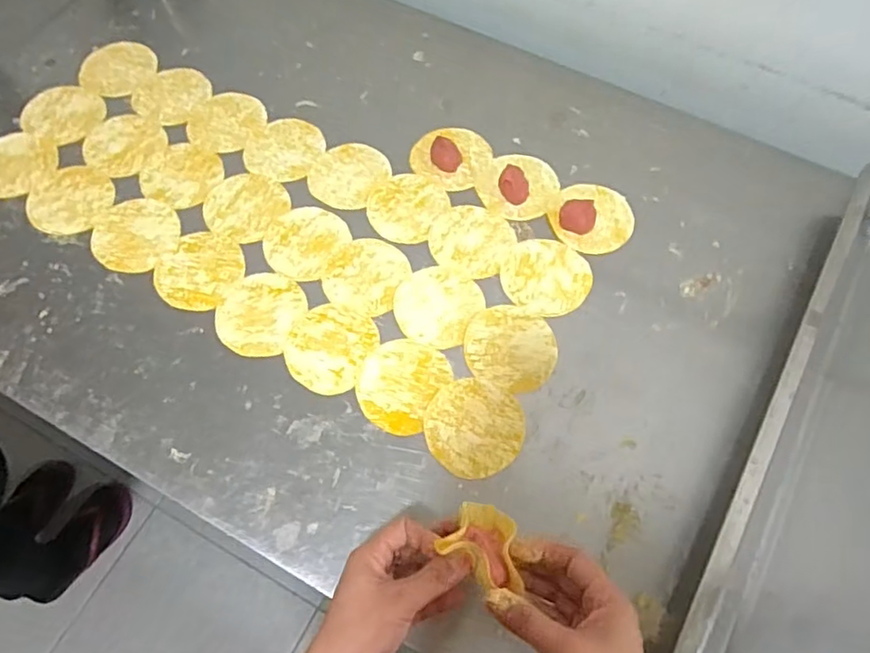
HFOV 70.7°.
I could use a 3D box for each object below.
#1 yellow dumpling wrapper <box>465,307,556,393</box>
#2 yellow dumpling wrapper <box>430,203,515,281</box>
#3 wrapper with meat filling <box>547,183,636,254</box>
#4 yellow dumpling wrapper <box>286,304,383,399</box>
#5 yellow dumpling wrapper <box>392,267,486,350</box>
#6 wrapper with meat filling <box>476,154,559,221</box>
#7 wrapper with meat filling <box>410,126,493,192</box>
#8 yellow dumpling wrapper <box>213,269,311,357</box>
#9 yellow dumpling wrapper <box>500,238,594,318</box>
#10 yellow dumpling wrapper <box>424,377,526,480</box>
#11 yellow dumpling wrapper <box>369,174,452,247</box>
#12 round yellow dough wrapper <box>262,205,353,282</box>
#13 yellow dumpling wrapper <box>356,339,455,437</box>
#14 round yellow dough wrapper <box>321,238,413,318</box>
[{"bbox_3d":[0.068,0.019,0.551,0.081,0.004,0.079,22,66,8],"label":"yellow dumpling wrapper"},{"bbox_3d":[0.035,-0.086,0.604,0.078,0.004,0.077,26,67,10],"label":"yellow dumpling wrapper"},{"bbox_3d":[0.158,-0.112,0.611,0.080,0.013,0.080,1,65,-2],"label":"wrapper with meat filling"},{"bbox_3d":[-0.096,0.018,0.551,0.074,0.004,0.083,24,66,9],"label":"yellow dumpling wrapper"},{"bbox_3d":[0.001,-0.021,0.572,0.077,0.004,0.079,1,65,-2],"label":"yellow dumpling wrapper"},{"bbox_3d":[0.086,-0.148,0.624,0.078,0.020,0.078,1,65,-2],"label":"wrapper with meat filling"},{"bbox_3d":[0.019,-0.184,0.643,0.081,0.016,0.078,1,65,-2],"label":"wrapper with meat filling"},{"bbox_3d":[-0.162,-0.013,0.566,0.074,0.004,0.084,22,66,8],"label":"yellow dumpling wrapper"},{"bbox_3d":[0.107,-0.049,0.587,0.082,0.004,0.082,1,65,-2],"label":"yellow dumpling wrapper"},{"bbox_3d":[0.033,0.085,0.518,0.081,0.004,0.082,1,65,-2],"label":"yellow dumpling wrapper"},{"bbox_3d":[-0.030,-0.122,0.621,0.075,0.004,0.081,1,65,-2],"label":"yellow dumpling wrapper"},{"bbox_3d":[-0.125,-0.082,0.600,0.083,0.004,0.081,1,65,-2],"label":"round yellow dough wrapper"},{"bbox_3d":[-0.030,0.049,0.538,0.073,0.004,0.083,29,67,11],"label":"yellow dumpling wrapper"},{"bbox_3d":[-0.066,-0.050,0.586,0.073,0.004,0.078,1,65,-2],"label":"round yellow dough wrapper"}]

